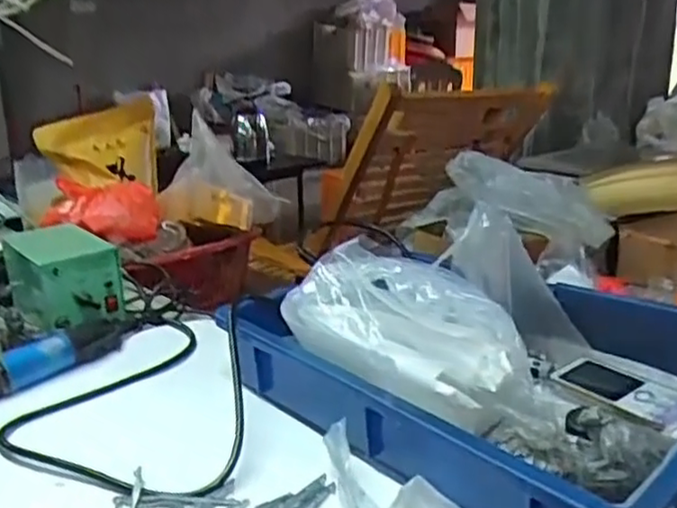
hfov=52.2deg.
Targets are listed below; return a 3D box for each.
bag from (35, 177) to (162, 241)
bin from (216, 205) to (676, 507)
[{"bbox_3d":[-0.397,-0.078,1.163,0.190,0.083,0.107,9,20,32],"label":"bag"},{"bbox_3d":[0.118,0.070,0.597,0.272,0.150,0.402,-17,23,-41],"label":"bin"}]

